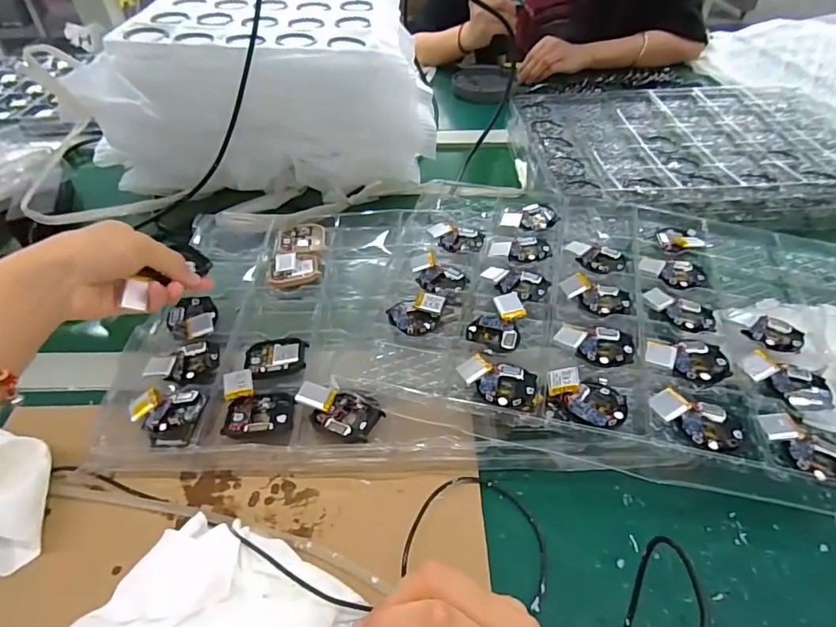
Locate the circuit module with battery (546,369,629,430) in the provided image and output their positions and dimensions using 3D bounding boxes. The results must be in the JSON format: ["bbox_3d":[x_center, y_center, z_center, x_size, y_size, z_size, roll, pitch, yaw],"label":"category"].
[{"bbox_3d":[0.120,0.059,0.352,0.053,0.008,0.044,10,46,11],"label":"circuit module with battery"}]

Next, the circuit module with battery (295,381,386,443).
[{"bbox_3d":[-0.060,0.073,0.372,0.065,0.015,0.037,15,47,16],"label":"circuit module with battery"}]

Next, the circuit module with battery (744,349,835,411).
[{"bbox_3d":[0.275,0.050,0.370,0.059,0.013,0.041,21,49,21],"label":"circuit module with battery"}]

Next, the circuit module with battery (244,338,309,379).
[{"bbox_3d":[-0.119,0.038,0.418,0.050,0.006,0.039,-1,45,1],"label":"circuit module with battery"}]

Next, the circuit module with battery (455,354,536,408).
[{"bbox_3d":[0.058,0.050,0.367,0.058,0.011,0.038,14,47,15],"label":"circuit module with battery"}]

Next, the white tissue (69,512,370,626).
[{"bbox_3d":[-0.108,0.174,0.284,0.133,0.032,0.092,13,47,14],"label":"white tissue"}]

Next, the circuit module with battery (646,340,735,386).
[{"bbox_3d":[0.205,0.035,0.375,0.060,0.006,0.040,-6,45,-4],"label":"circuit module with battery"}]

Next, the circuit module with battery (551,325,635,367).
[{"bbox_3d":[0.139,0.025,0.392,0.058,0.011,0.042,10,46,11],"label":"circuit module with battery"}]

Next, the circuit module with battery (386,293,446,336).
[{"bbox_3d":[-0.003,-0.001,0.422,0.042,0.007,0.046,13,47,14],"label":"circuit module with battery"}]

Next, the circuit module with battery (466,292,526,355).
[{"bbox_3d":[0.070,0.008,0.408,0.040,0.011,0.062,32,54,29],"label":"circuit module with battery"}]

